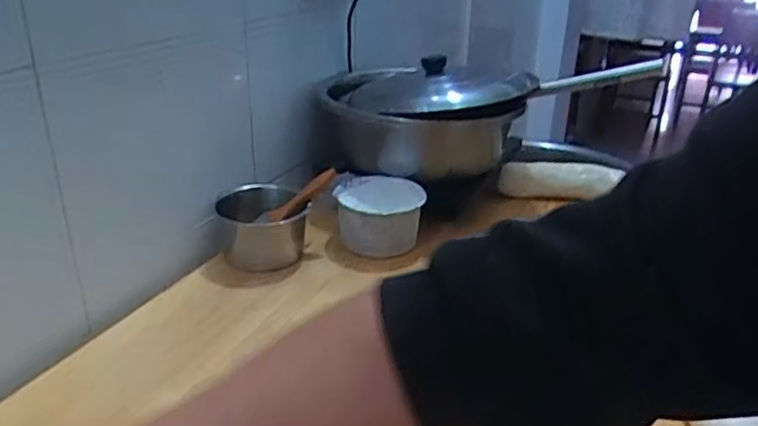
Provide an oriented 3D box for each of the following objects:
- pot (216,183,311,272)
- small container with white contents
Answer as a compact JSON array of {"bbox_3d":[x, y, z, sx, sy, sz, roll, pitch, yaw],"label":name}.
[{"bbox_3d":[-0.164,0.017,0.901,0.119,0.093,0.130,-3,25,-11],"label":"pot"},{"bbox_3d":[-0.001,0.001,0.943,0.132,0.077,0.130,-2,24,-8],"label":"small container with white contents"}]

